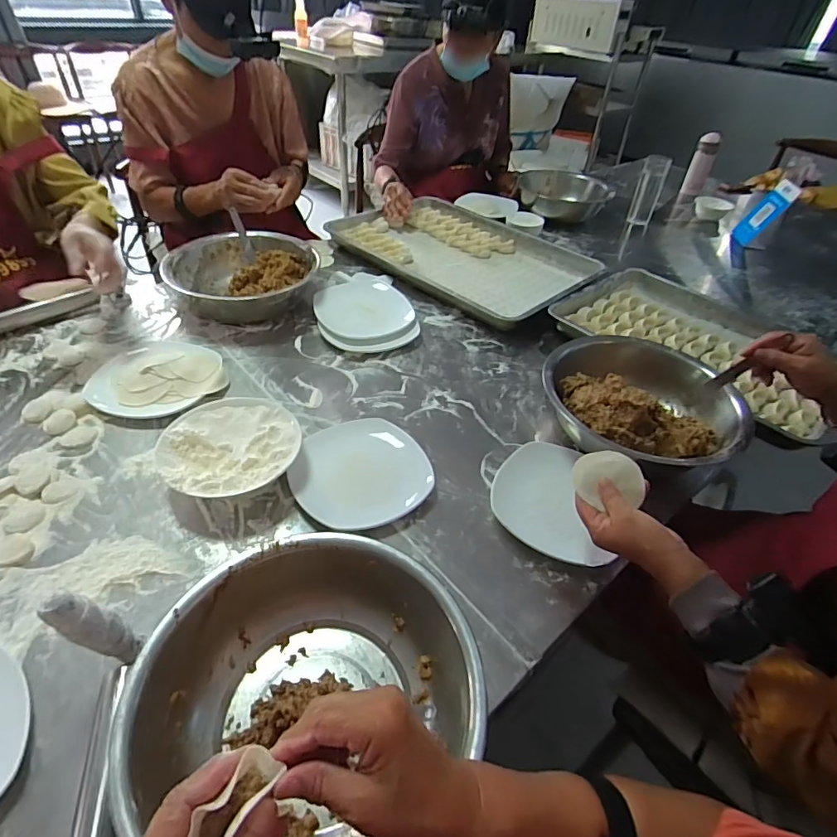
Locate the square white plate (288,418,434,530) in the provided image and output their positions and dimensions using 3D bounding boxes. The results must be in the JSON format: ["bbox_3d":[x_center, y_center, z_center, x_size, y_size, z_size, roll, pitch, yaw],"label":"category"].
[{"bbox_3d":[-0.081,0.070,0.660,0.173,0.017,0.177,-25,53,-27],"label":"square white plate"}]

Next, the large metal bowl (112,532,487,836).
[{"bbox_3d":[-0.092,0.240,0.432,0.267,0.094,0.257,3,46,-3],"label":"large metal bowl"}]

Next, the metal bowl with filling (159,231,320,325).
[{"bbox_3d":[-0.350,-0.283,0.975,0.271,0.075,0.233,10,44,4],"label":"metal bowl with filling"}]

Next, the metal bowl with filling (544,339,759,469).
[{"bbox_3d":[0.328,-0.023,0.729,0.246,0.095,0.268,3,46,-3],"label":"metal bowl with filling"}]

